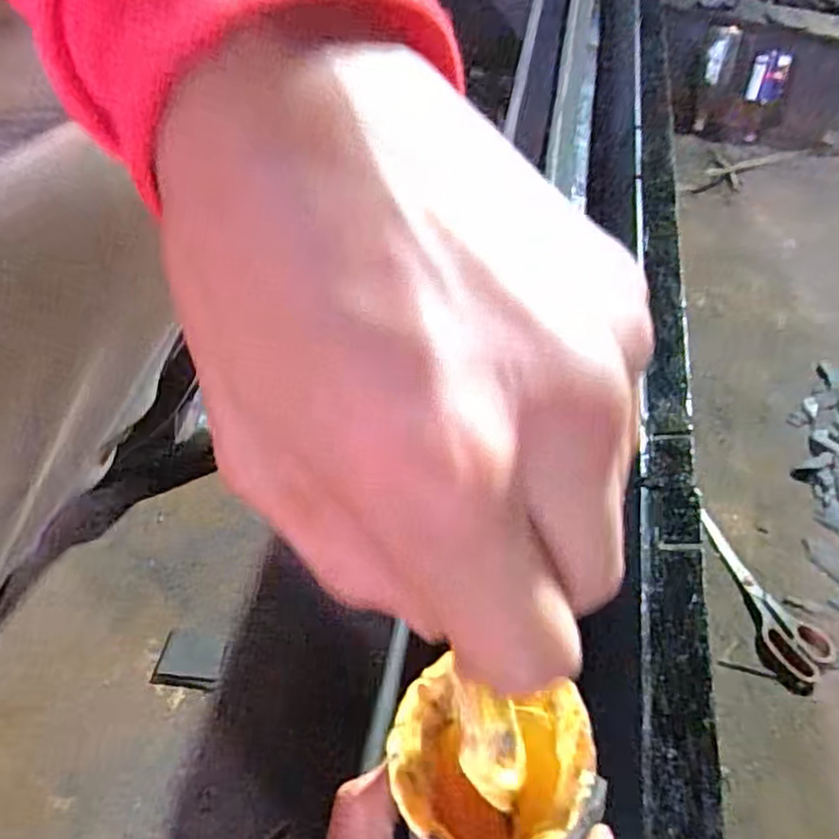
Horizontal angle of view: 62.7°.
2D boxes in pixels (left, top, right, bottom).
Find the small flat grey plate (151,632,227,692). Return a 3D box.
[{"bbox_3d":[-0.228,0.241,0.685,0.063,0.004,0.051,8,52,0],"label":"small flat grey plate"}]

